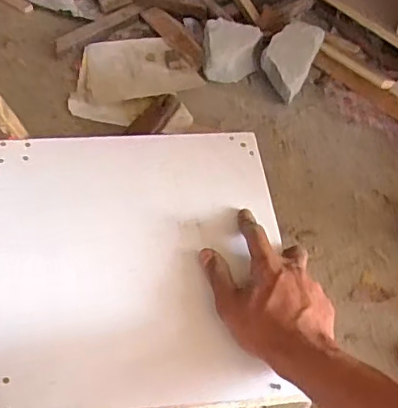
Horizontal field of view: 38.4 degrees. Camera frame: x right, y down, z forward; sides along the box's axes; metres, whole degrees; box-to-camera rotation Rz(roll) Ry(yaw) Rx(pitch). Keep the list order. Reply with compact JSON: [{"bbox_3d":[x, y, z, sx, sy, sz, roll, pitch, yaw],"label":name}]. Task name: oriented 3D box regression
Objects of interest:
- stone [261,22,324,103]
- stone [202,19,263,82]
[{"bbox_3d":[0.159,-0.254,1.009,0.084,0.075,0.152,23,54,11],"label":"stone"},{"bbox_3d":[0.055,-0.268,1.004,0.098,0.074,0.087,7,52,-1],"label":"stone"}]

